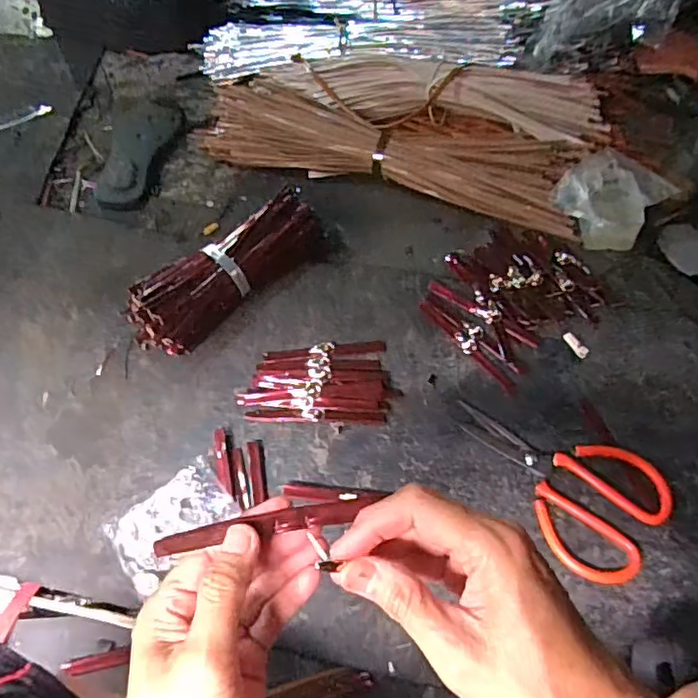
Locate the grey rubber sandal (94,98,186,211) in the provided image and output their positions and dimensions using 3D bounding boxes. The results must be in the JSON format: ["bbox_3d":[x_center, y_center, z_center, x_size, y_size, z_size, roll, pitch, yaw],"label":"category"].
[{"bbox_3d":[-0.317,-0.304,0.898,0.108,0.016,0.244,-1,61,-3],"label":"grey rubber sandal"}]

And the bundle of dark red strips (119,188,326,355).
[{"bbox_3d":[-0.145,-0.095,0.716,0.260,0.061,0.092,-41,65,-19],"label":"bundle of dark red strips"}]

